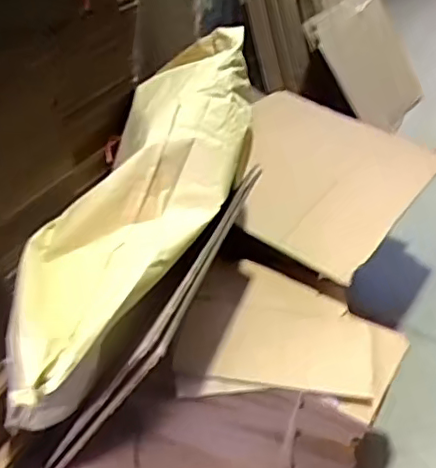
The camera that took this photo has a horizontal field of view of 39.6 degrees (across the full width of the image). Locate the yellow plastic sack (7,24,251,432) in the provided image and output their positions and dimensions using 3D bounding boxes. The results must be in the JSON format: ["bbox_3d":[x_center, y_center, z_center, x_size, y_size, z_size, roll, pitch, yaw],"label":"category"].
[{"bbox_3d":[-0.132,-0.071,0.930,0.229,0.174,0.665,20,65,21],"label":"yellow plastic sack"}]

